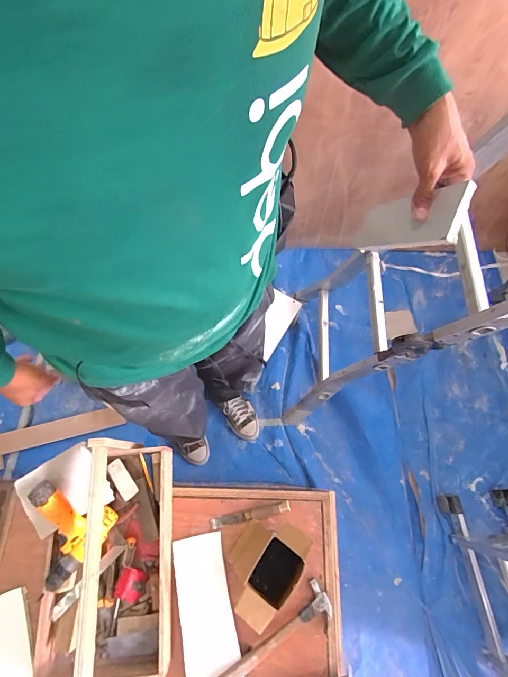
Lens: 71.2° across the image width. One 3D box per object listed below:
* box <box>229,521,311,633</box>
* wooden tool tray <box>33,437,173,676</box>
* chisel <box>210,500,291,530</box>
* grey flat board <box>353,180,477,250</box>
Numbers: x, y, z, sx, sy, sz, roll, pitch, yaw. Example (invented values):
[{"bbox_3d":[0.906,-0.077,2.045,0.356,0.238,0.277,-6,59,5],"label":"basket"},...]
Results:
[{"bbox_3d":[0.023,0.529,0.837,0.152,0.122,0.202,35,72,12],"label":"box"},{"bbox_3d":[-0.341,0.499,0.806,0.265,0.207,0.486,-4,69,-2],"label":"wooden tool tray"},{"bbox_3d":[-0.011,0.459,0.920,0.210,0.025,0.026,-16,67,5],"label":"chisel"},{"bbox_3d":[0.224,-0.178,0.548,0.014,0.235,0.078,15,96,-18],"label":"grey flat board"}]

